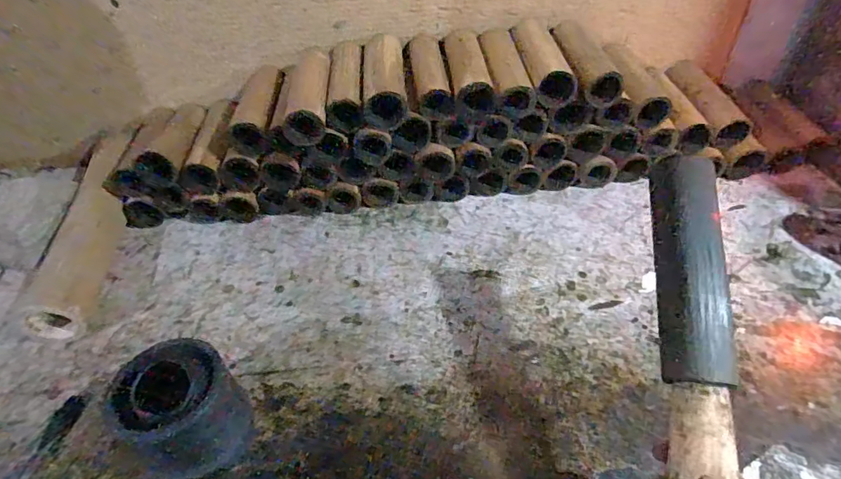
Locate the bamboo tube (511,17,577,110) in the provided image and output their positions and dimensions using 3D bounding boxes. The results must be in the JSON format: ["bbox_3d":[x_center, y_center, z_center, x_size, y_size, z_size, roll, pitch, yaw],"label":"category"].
[{"bbox_3d":[0.176,-0.264,0.708,0.062,0.056,0.173,-3,42,0],"label":"bamboo tube"}]

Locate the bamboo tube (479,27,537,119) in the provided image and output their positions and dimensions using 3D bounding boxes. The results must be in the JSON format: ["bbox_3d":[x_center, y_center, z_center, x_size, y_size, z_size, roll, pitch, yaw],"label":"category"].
[{"bbox_3d":[0.121,-0.249,0.710,0.056,0.056,0.168,-5,42,-2],"label":"bamboo tube"}]

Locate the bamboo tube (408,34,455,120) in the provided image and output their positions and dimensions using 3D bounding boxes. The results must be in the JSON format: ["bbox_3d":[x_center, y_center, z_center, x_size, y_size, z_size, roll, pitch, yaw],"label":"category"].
[{"bbox_3d":[0.012,-0.239,0.700,0.050,0.051,0.164,-5,42,-2],"label":"bamboo tube"}]

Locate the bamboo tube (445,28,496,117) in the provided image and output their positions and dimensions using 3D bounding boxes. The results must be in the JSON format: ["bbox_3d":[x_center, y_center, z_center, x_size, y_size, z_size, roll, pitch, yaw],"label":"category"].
[{"bbox_3d":[0.068,-0.246,0.701,0.054,0.060,0.177,-5,42,-2],"label":"bamboo tube"}]

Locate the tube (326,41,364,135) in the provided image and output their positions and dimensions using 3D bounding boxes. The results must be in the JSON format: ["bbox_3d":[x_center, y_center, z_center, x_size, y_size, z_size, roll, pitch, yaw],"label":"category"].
[{"bbox_3d":[-0.106,-0.227,0.699,0.052,0.052,0.168,-3,42,0],"label":"tube"}]

